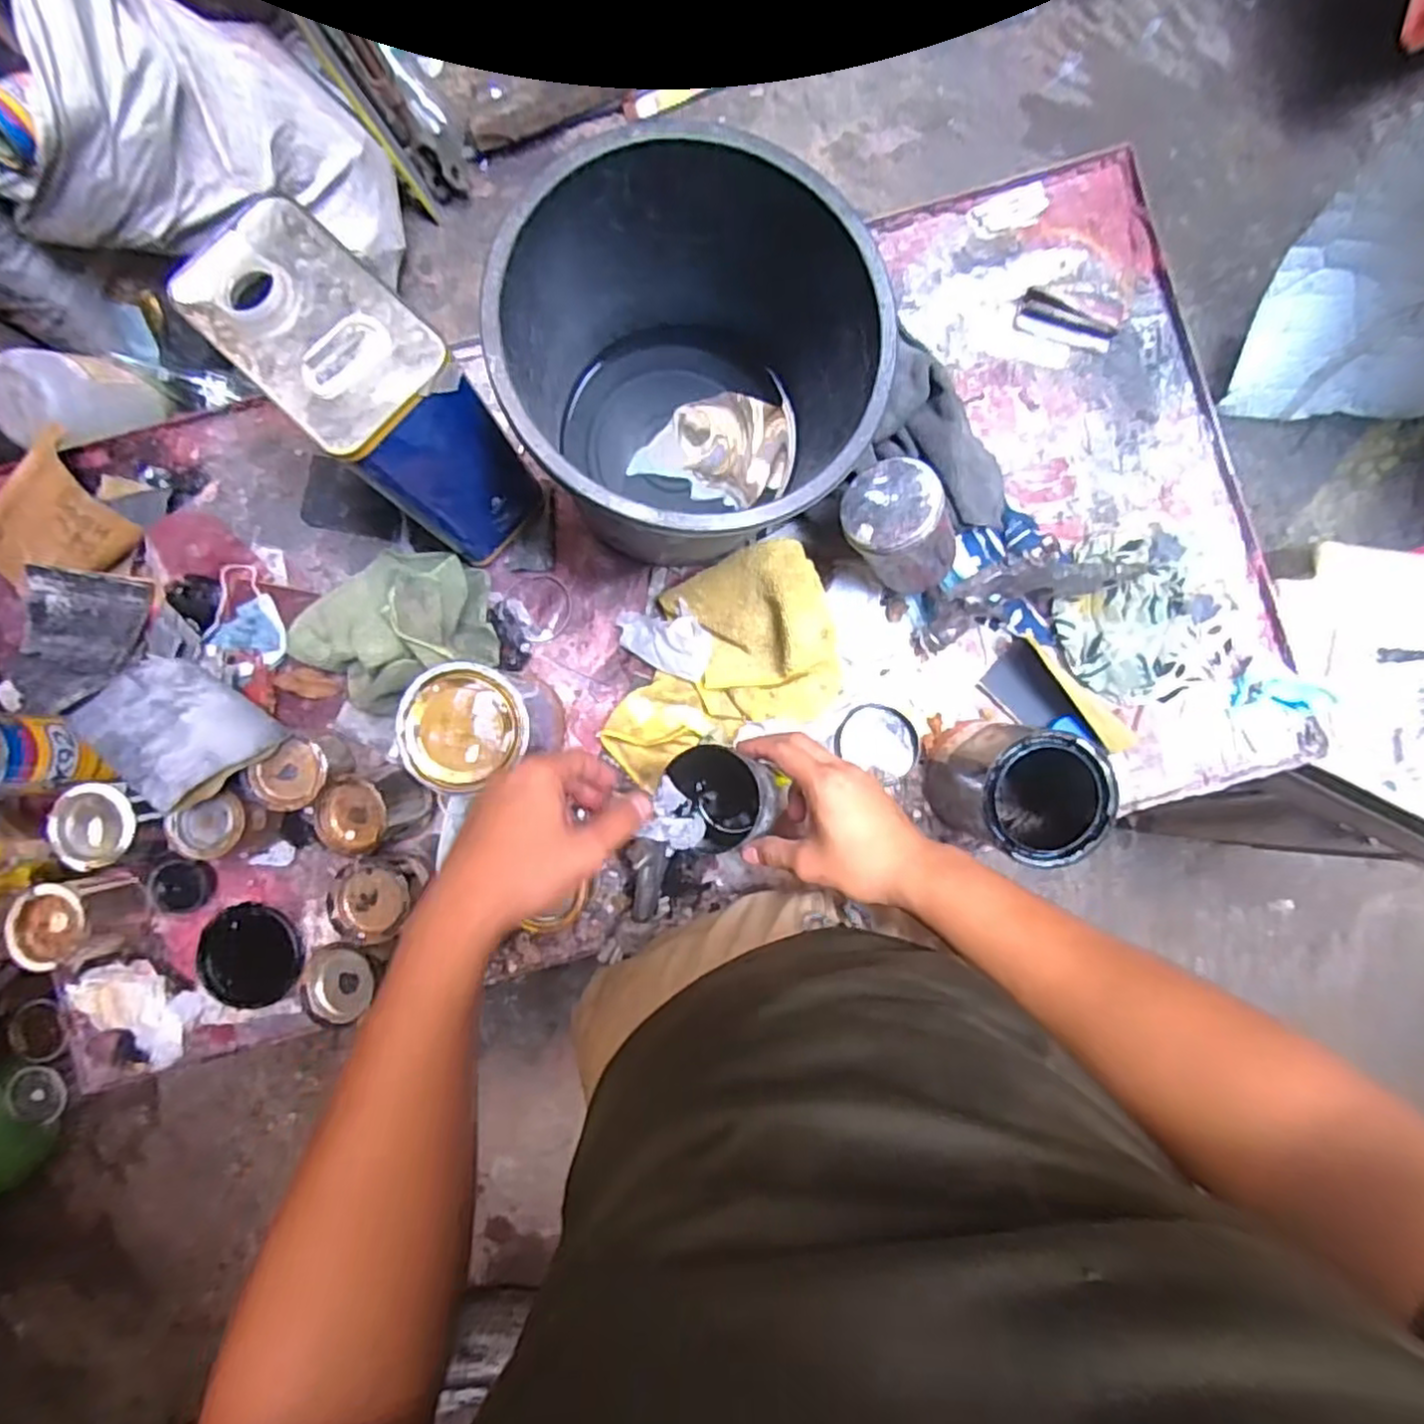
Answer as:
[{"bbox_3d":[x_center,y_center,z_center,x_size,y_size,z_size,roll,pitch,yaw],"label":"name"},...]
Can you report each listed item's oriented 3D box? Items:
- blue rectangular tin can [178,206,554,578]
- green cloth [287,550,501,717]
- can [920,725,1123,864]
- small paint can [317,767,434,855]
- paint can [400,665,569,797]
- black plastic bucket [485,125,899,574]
[{"bbox_3d":[-0.249,-0.237,0.570,0.116,0.256,0.180,-42,87,2],"label":"blue rectangular tin can"},{"bbox_3d":[-0.306,-0.074,0.653,0.194,0.078,0.146,-12,88,3],"label":"green cloth"},{"bbox_3d":[0.259,0.067,0.602,0.125,0.135,0.107,7,90,4],"label":"can"},{"bbox_3d":[-0.311,0.090,0.646,0.078,0.069,0.068,-22,88,3],"label":"small paint can"},{"bbox_3d":[-0.197,0.010,0.626,0.103,0.143,0.098,0,89,4],"label":"paint can"},{"bbox_3d":[-0.006,-0.249,0.563,0.259,0.247,0.256,0,89,4],"label":"black plastic bucket"}]

